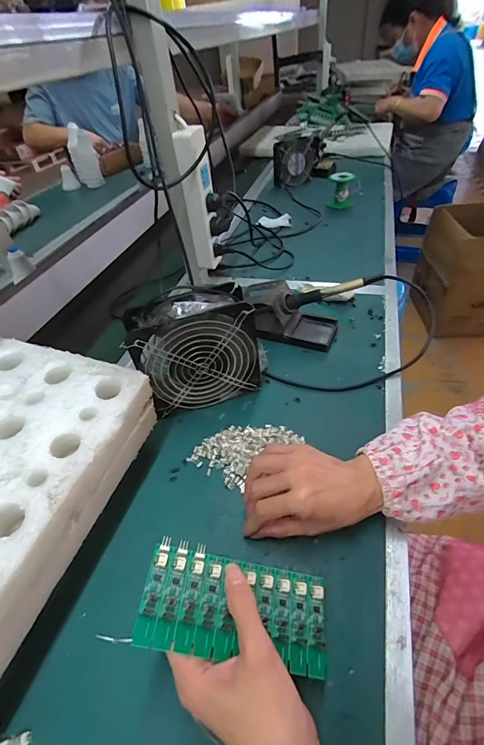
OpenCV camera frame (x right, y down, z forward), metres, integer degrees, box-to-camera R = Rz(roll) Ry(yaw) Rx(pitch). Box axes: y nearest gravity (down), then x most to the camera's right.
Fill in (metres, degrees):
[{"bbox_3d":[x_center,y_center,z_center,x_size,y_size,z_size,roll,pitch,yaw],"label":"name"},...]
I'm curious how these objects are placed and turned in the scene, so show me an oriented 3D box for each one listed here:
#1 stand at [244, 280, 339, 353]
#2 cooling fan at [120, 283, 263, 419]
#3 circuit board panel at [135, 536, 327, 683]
[{"bbox_3d":[0.070,-0.095,0.552,0.154,0.072,0.074,12,48,19],"label":"stand"},{"bbox_3d":[-0.052,-0.026,0.445,0.154,0.151,0.059,-14,45,-6],"label":"cooling fan"},{"bbox_3d":[-0.003,0.172,0.259,0.136,0.008,0.063,16,45,-7],"label":"circuit board panel"}]

